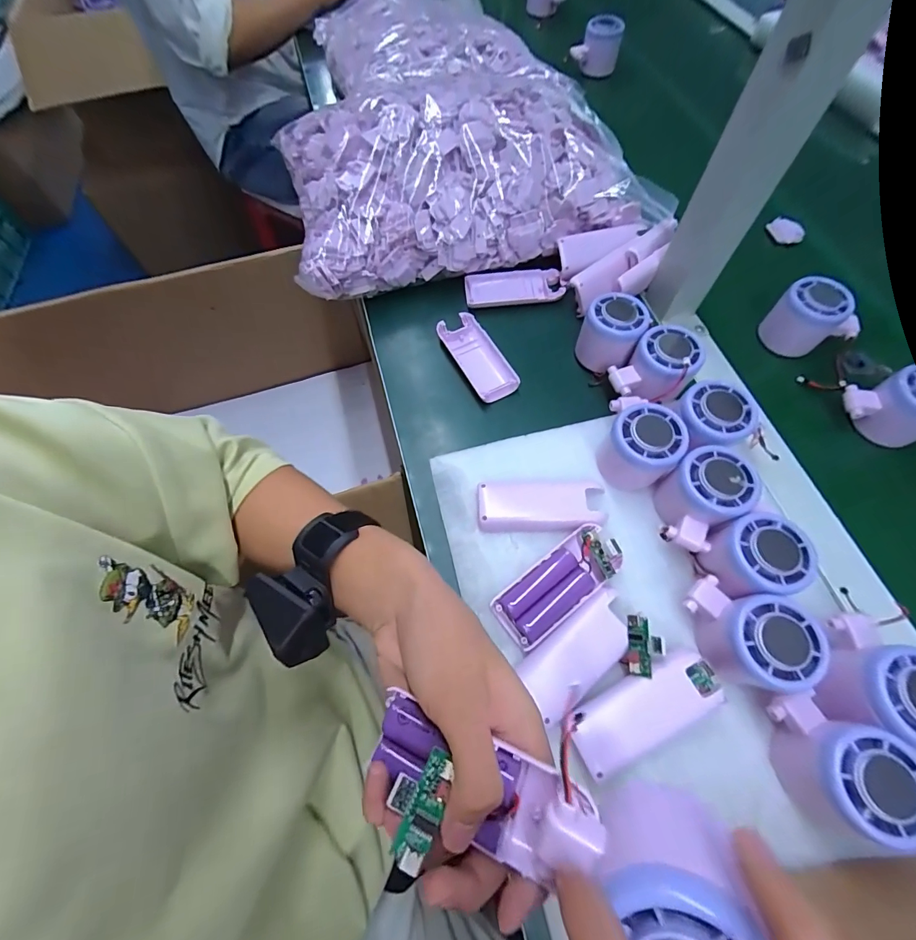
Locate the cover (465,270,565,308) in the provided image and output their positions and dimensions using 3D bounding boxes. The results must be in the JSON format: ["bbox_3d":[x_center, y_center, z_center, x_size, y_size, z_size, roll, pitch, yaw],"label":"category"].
[{"bbox_3d":[0.061,-0.201,0.463,0.103,0.015,0.043,-8,65,-1],"label":"cover"}]

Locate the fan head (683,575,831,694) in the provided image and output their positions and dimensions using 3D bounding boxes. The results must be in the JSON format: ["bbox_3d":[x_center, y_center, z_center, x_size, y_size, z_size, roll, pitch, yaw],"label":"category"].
[{"bbox_3d":[0.195,0.109,0.287,0.052,0.058,0.073,-25,67,-9],"label":"fan head"}]

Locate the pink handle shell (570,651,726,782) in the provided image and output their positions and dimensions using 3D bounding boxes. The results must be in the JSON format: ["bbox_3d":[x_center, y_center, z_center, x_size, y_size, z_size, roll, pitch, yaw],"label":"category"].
[{"bbox_3d":[0.123,0.163,0.282,0.099,0.022,0.039,-25,67,-9],"label":"pink handle shell"}]

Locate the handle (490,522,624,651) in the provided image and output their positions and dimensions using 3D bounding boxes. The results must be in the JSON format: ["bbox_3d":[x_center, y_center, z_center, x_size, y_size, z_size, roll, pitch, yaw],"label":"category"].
[{"bbox_3d":[0.077,0.087,0.319,0.104,0.026,0.042,-36,69,-13],"label":"handle"}]

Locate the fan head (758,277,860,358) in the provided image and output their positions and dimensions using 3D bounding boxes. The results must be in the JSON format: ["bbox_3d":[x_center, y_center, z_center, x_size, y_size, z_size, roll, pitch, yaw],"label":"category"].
[{"bbox_3d":[0.344,-0.145,0.408,0.055,0.056,0.058,-1,65,2],"label":"fan head"}]

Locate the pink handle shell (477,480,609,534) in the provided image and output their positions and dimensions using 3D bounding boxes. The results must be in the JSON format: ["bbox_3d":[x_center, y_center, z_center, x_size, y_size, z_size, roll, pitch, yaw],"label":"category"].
[{"bbox_3d":[0.068,0.030,0.349,0.101,0.016,0.042,-1,65,2],"label":"pink handle shell"}]

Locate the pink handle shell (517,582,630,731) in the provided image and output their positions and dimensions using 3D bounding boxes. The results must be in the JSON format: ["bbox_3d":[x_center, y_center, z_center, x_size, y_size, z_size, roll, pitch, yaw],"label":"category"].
[{"bbox_3d":[0.086,0.132,0.300,0.093,0.022,0.041,-37,69,-14],"label":"pink handle shell"}]

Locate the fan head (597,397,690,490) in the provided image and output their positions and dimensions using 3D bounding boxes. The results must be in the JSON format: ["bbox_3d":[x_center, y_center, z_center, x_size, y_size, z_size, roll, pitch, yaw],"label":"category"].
[{"bbox_3d":[0.147,-0.017,0.342,0.054,0.056,0.057,10,66,7],"label":"fan head"}]

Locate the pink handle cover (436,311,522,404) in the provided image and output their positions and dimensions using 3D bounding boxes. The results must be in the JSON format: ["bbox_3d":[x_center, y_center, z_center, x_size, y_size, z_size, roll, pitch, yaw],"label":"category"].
[{"bbox_3d":[0.019,-0.116,0.427,0.045,0.014,0.105,-26,67,-9],"label":"pink handle cover"}]

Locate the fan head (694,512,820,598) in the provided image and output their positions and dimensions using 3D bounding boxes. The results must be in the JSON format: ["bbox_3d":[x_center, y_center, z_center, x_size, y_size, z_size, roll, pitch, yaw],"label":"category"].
[{"bbox_3d":[0.211,0.066,0.303,0.060,0.056,0.055,-15,66,-4],"label":"fan head"}]

